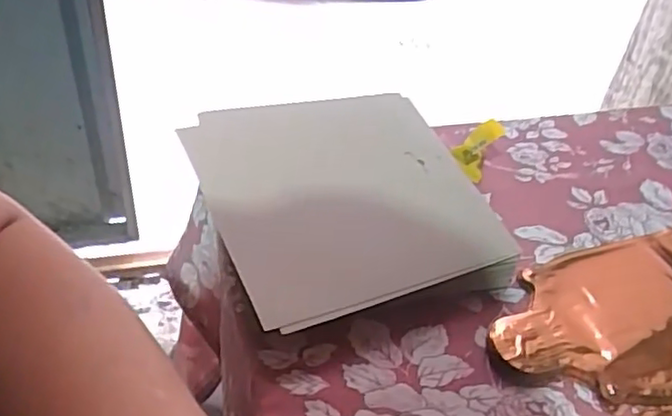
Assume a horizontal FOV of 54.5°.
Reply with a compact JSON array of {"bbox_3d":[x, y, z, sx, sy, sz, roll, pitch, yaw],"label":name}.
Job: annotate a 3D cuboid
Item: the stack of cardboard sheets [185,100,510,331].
[{"bbox_3d":[-0.001,-0.018,0.452,0.174,0.020,0.213,-13,44,-21],"label":"stack of cardboard sheets"}]

